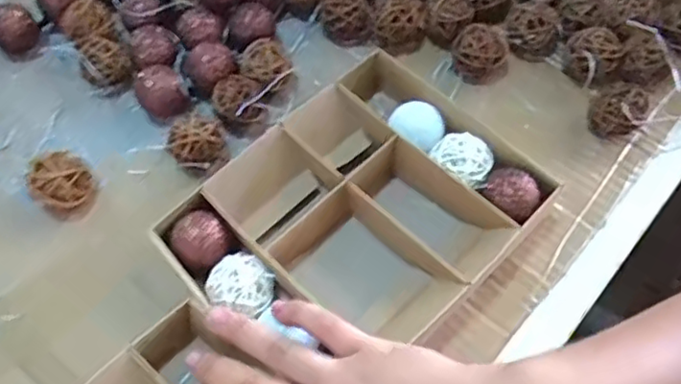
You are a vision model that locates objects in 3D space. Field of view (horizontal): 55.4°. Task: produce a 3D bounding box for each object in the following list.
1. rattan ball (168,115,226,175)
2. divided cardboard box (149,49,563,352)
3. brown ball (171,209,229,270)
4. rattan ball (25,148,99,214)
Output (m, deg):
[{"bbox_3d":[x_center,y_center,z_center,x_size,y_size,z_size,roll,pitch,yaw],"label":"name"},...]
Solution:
[{"bbox_3d":[-0.100,-0.032,0.460,0.037,0.042,0.034,0,61,0],"label":"rattan ball"},{"bbox_3d":[0.007,0.017,0.425,0.205,0.051,0.167,-39,68,-19],"label":"divided cardboard box"},{"bbox_3d":[-0.088,0.035,0.415,0.031,0.036,0.035,-37,67,-18],"label":"brown ball"},{"bbox_3d":[-0.189,-0.006,0.441,0.030,0.034,0.037,16,62,9],"label":"rattan ball"}]

